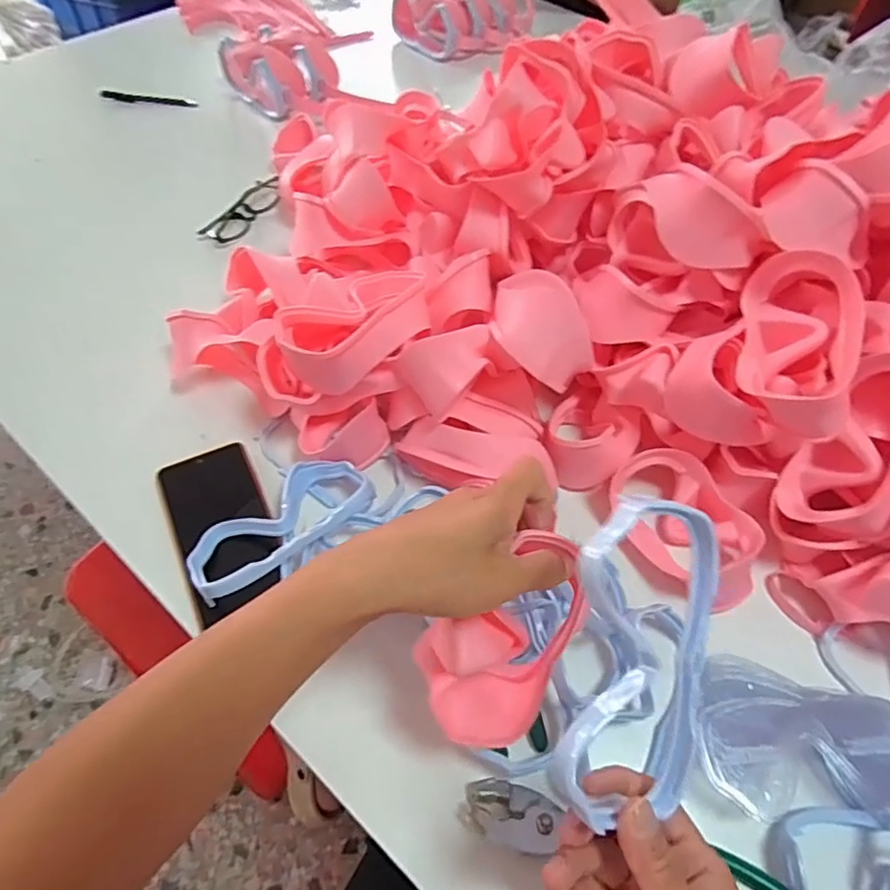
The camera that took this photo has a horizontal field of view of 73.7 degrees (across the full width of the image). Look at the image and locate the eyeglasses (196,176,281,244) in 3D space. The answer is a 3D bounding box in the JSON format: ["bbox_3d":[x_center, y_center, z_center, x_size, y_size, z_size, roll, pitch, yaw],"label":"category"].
[{"bbox_3d":[-0.250,-0.296,0.747,0.051,0.023,0.148,22,56,11],"label":"eyeglasses"}]

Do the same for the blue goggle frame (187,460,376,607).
[{"bbox_3d":[-0.129,0.065,0.470,0.147,0.048,0.072,-36,65,-25],"label":"blue goggle frame"}]

